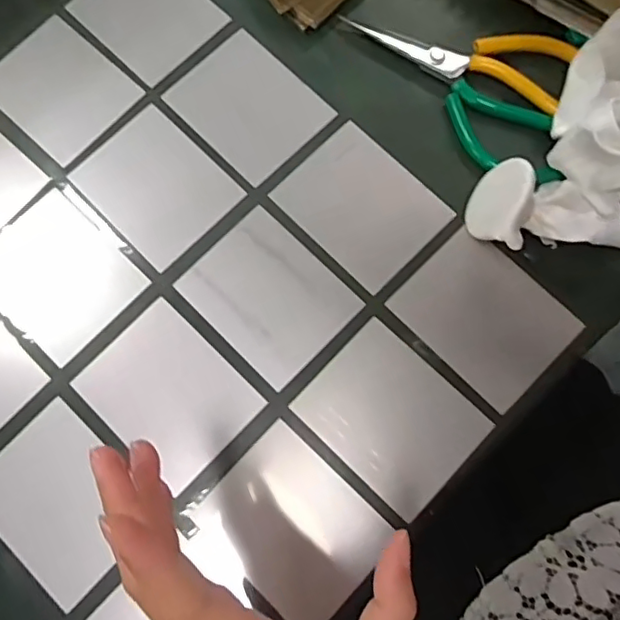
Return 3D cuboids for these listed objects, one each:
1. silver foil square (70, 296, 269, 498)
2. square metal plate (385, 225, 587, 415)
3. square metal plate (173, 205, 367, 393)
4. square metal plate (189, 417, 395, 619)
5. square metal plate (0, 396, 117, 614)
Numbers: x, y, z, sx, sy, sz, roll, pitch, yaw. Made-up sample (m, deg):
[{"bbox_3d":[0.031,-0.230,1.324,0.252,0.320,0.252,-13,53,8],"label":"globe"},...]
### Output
[{"bbox_3d":[-0.089,0.052,0.364,0.098,0.007,0.078,44,82,10],"label":"silver foil square"},{"bbox_3d":[0.112,0.003,0.371,0.078,0.005,0.099,-44,81,-6],"label":"square metal plate"},{"bbox_3d":[-0.027,-0.010,0.377,0.098,0.005,0.079,44,82,10],"label":"square metal plate"},{"bbox_3d":[-0.010,0.129,0.346,0.098,0.010,0.079,43,82,10],"label":"square metal plate"},{"bbox_3d":[-0.150,0.115,0.350,0.099,0.004,0.078,42,82,12],"label":"square metal plate"}]

